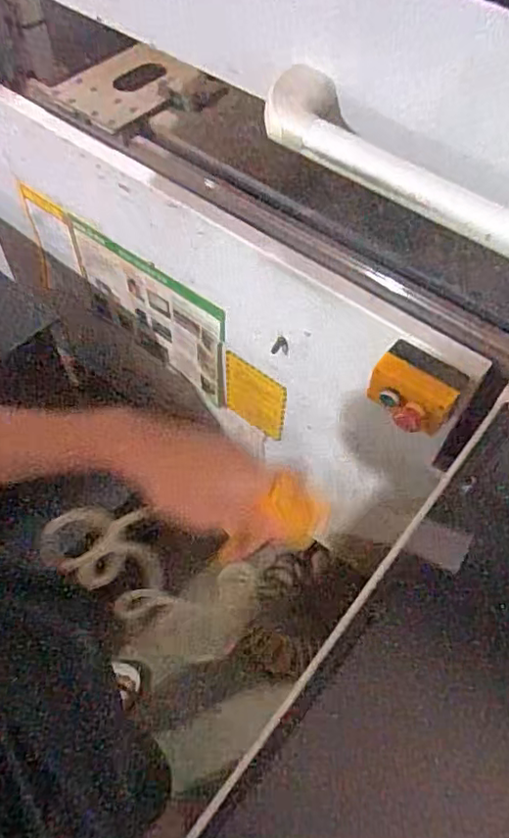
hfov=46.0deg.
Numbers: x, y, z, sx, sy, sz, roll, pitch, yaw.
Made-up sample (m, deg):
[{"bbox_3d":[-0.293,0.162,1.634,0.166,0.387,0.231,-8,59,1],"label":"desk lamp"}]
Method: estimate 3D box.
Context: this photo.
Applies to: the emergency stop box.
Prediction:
[{"bbox_3d":[0.217,-0.043,0.801,0.116,0.061,0.103,36,63,20],"label":"emergency stop box"}]

